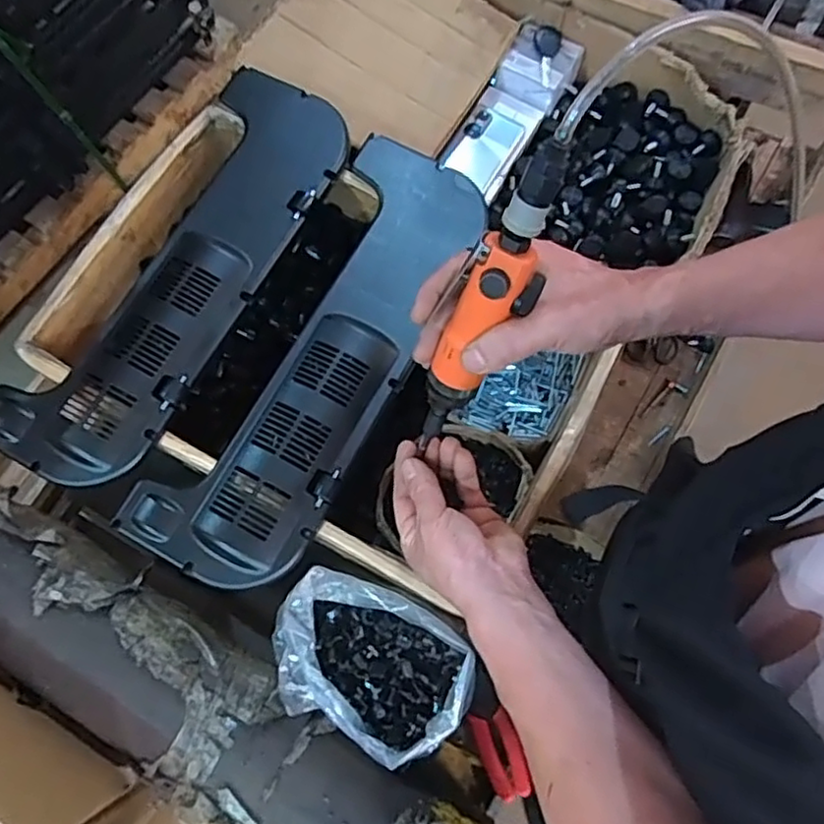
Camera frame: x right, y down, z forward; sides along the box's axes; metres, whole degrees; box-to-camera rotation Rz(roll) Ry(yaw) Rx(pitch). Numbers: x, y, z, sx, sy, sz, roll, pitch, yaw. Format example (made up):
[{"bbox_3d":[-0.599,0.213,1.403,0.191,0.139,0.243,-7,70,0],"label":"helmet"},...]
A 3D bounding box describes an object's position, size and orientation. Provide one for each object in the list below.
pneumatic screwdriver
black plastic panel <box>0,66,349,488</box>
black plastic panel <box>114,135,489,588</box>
[{"bbox_3d":[0.050,-0.066,0.465,0.040,0.258,0.034,31,43,8],"label":"pneumatic screwdriver"},{"bbox_3d":[-0.231,-0.148,0.675,0.161,0.043,0.476,27,76,7],"label":"black plastic panel"},{"bbox_3d":[-0.084,-0.061,0.648,0.159,0.025,0.474,28,76,7],"label":"black plastic panel"}]

